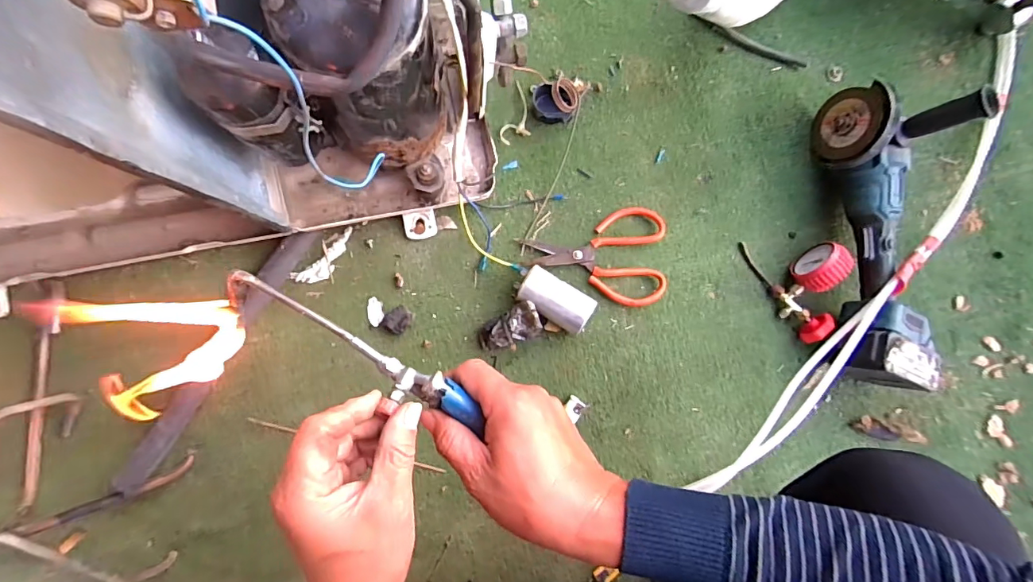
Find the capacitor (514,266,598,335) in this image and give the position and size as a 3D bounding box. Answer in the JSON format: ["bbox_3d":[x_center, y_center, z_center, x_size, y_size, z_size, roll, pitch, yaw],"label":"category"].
[{"bbox_3d":[0.048,0.010,0.591,0.095,0.045,0.052,29,85,1],"label":"capacitor"}]

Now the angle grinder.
[{"bbox_3d":[0.465,-0.068,0.578,0.126,0.156,0.376,-1,85,-1],"label":"angle grinder"}]

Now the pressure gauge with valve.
[{"bbox_3d":[0.383,-0.021,0.618,0.102,0.051,0.157,-32,87,-4],"label":"pressure gauge with valve"}]

